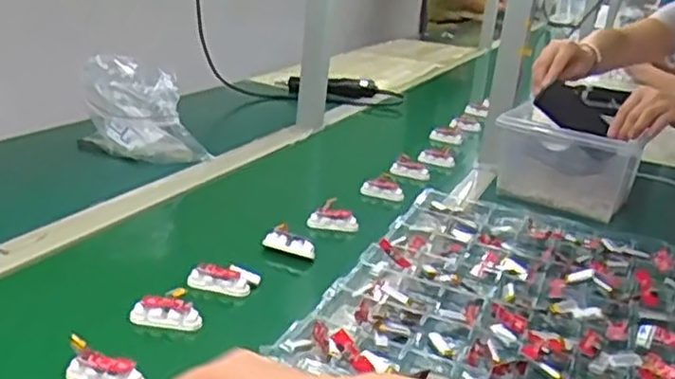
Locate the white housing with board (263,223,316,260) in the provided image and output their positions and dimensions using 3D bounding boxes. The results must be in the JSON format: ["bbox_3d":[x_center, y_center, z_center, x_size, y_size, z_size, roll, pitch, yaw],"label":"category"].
[{"bbox_3d":[-0.051,0.057,0.788,0.060,0.024,0.020,14,22,17],"label":"white housing with board"}]

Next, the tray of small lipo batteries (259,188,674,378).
[{"bbox_3d":[0.199,0.112,0.720,0.360,0.023,0.480,15,22,20],"label":"tray of small lipo batteries"}]

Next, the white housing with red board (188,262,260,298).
[{"bbox_3d":[-0.113,0.088,0.705,0.068,0.024,0.022,7,21,2],"label":"white housing with red board"}]

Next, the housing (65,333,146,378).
[{"bbox_3d":[-0.179,0.139,0.541,0.066,0.028,0.018,22,23,6],"label":"housing"}]

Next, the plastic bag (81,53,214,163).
[{"bbox_3d":[-0.268,-0.100,1.004,0.169,0.152,0.098,0,22,-18],"label":"plastic bag"}]

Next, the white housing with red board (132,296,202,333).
[{"bbox_3d":[-0.151,0.109,0.630,0.061,0.019,0.021,4,21,-7],"label":"white housing with red board"}]

